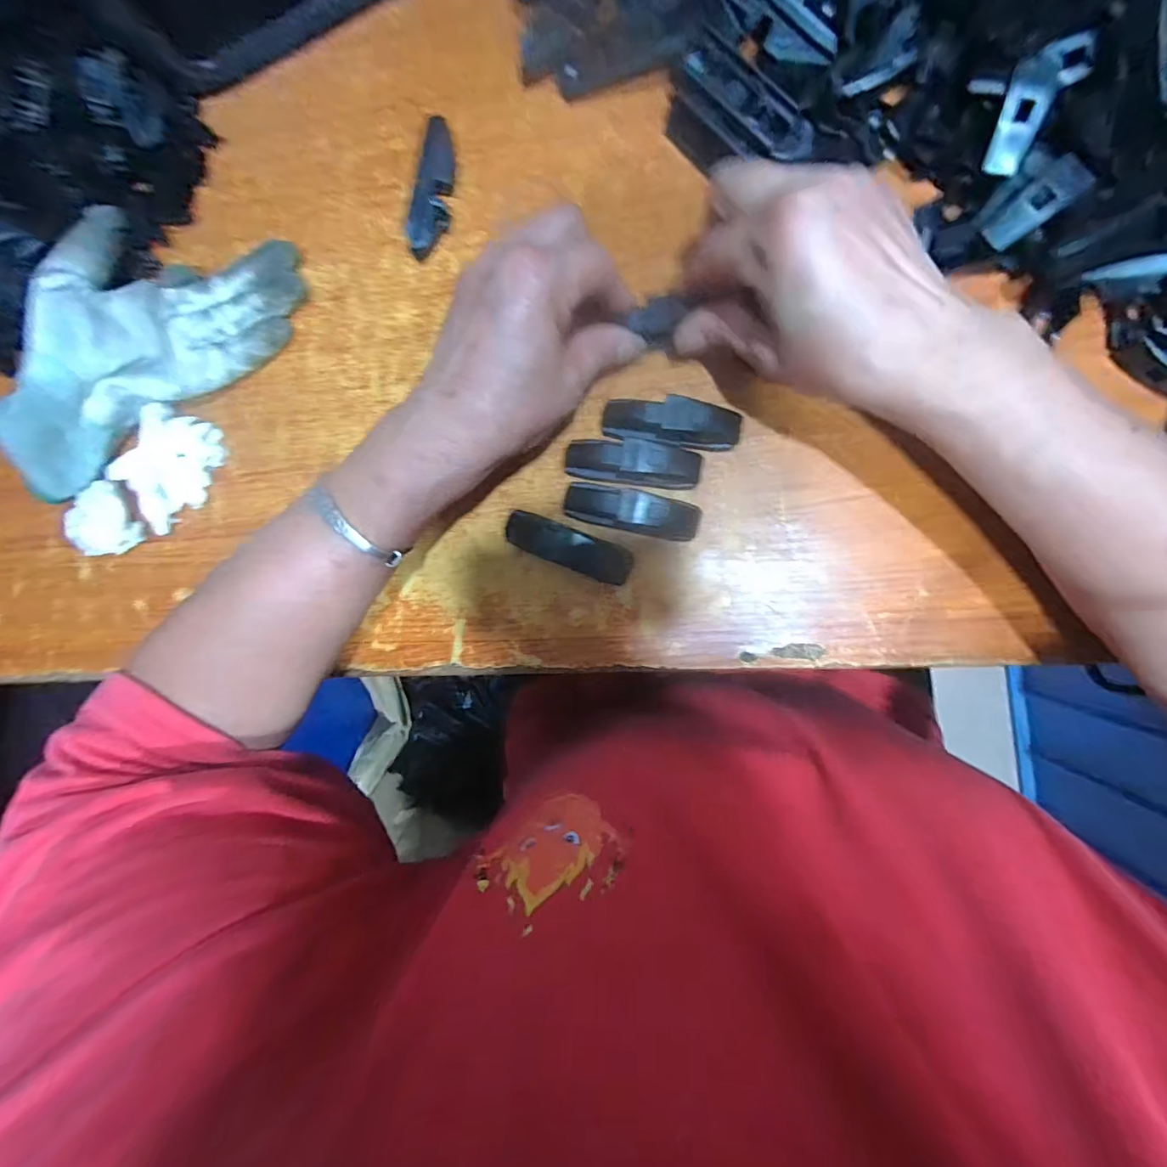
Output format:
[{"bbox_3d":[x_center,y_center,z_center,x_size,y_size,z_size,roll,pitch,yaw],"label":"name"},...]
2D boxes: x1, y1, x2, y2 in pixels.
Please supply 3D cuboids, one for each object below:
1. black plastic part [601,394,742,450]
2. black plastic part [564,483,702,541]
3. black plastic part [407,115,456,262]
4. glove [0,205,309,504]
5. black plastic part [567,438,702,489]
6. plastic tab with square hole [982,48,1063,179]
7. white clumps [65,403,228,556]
[{"bbox_3d":[0.045,-0.085,0.265,0.073,0.025,0.023,13,92,9],"label":"black plastic part"},{"bbox_3d":[0.025,-0.039,0.270,0.073,0.022,0.020,13,92,9],"label":"black plastic part"},{"bbox_3d":[-0.086,-0.228,0.289,0.016,0.020,0.073,11,91,9],"label":"black plastic part"},{"bbox_3d":[-0.273,-0.157,0.302,0.201,0.040,0.123,-34,85,7],"label":"glove"},{"bbox_3d":[0.025,-0.065,0.270,0.073,0.023,0.022,8,91,9],"label":"black plastic part"},{"bbox_3d":[0.198,-0.211,0.226,0.018,0.004,0.045,15,108,8],"label":"plastic tab with square hole"},{"bbox_3d":[-0.271,-0.060,0.308,0.052,0.026,0.104,42,96,7],"label":"white clumps"}]

